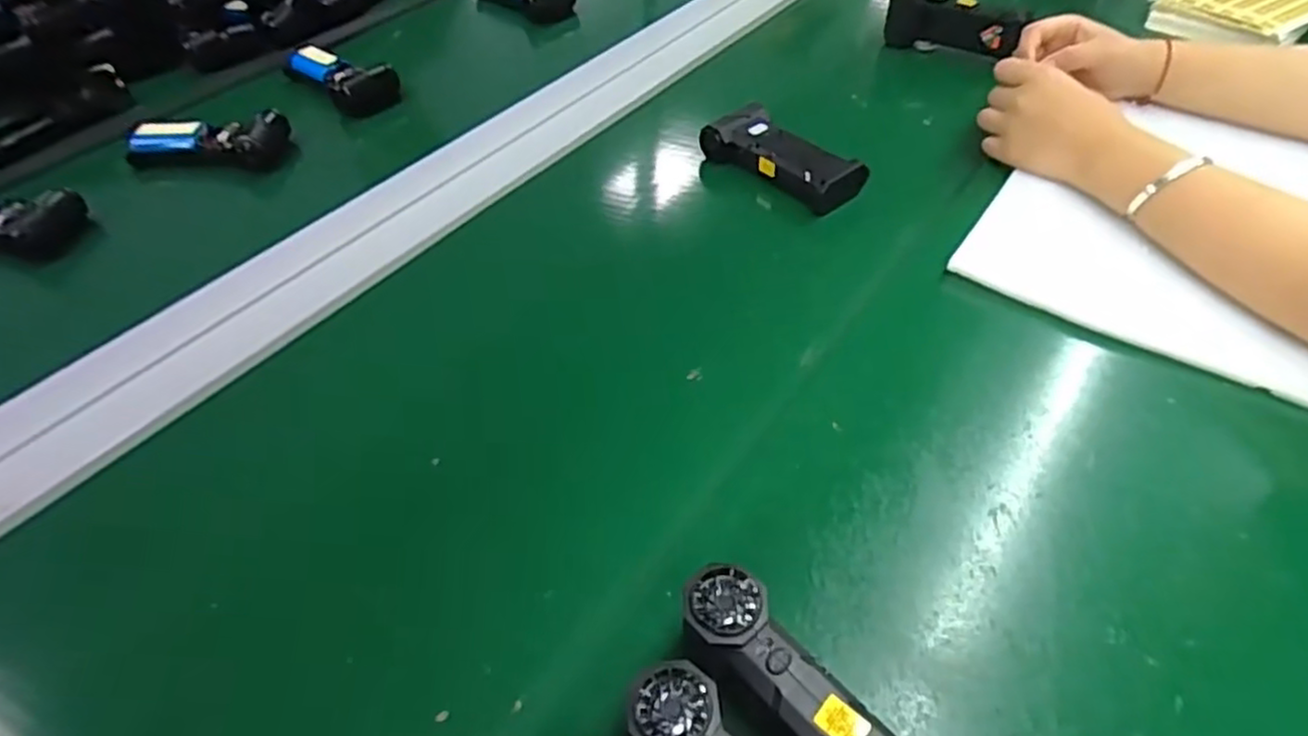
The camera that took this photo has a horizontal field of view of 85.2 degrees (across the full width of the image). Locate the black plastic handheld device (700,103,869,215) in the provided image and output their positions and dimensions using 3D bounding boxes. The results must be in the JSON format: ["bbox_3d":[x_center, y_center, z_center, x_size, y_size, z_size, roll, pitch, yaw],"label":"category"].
[{"bbox_3d":[0.119,-0.198,0.663,0.062,0.032,0.152,-35,55,-25],"label":"black plastic handheld device"}]

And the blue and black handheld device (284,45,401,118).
[{"bbox_3d":[-0.362,-0.337,0.826,0.148,0.044,0.076,33,58,29],"label":"blue and black handheld device"}]

